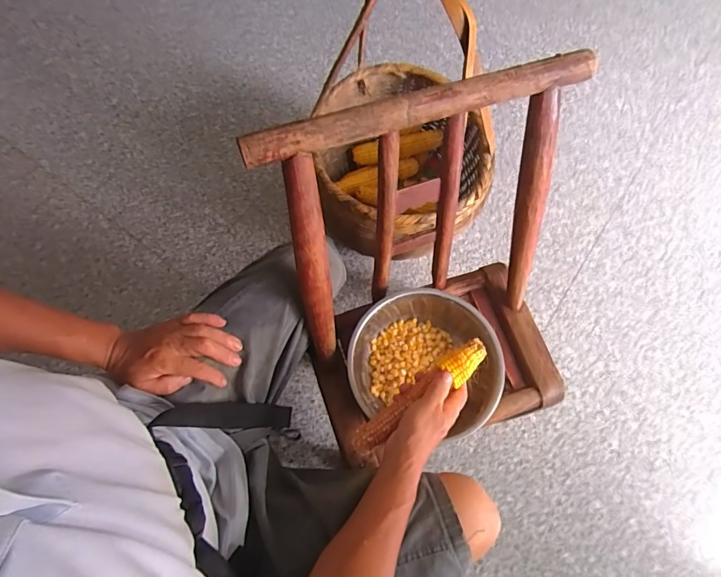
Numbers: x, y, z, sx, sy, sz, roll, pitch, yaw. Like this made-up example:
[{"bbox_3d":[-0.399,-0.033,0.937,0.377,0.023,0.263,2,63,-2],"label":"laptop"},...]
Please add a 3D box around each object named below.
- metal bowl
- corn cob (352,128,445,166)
[{"bbox_3d":[0.101,0.119,0.658,0.209,0.091,0.218,1,70,-2],"label":"metal bowl"},{"bbox_3d":[0.089,-0.340,1.021,0.218,0.048,0.047,-8,71,17],"label":"corn cob"}]

